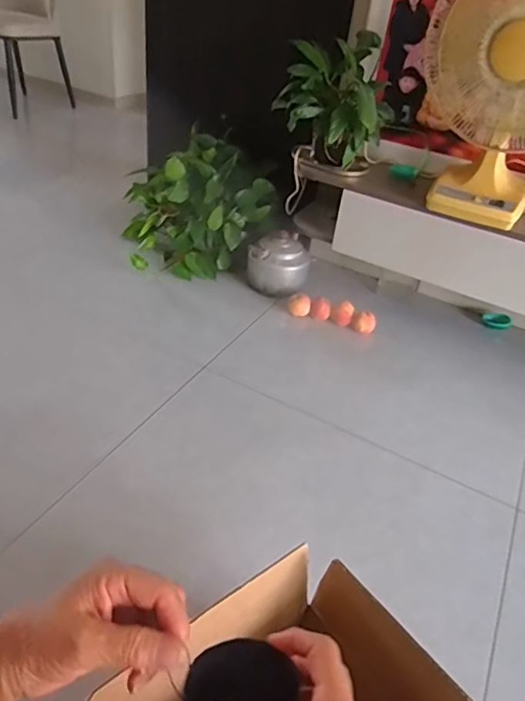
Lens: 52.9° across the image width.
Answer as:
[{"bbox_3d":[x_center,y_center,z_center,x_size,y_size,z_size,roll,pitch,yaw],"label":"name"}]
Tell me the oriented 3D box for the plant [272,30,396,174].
[{"bbox_3d":[0.195,-0.677,1.456,0.300,0.291,0.348,11,37,4],"label":"plant"}]

